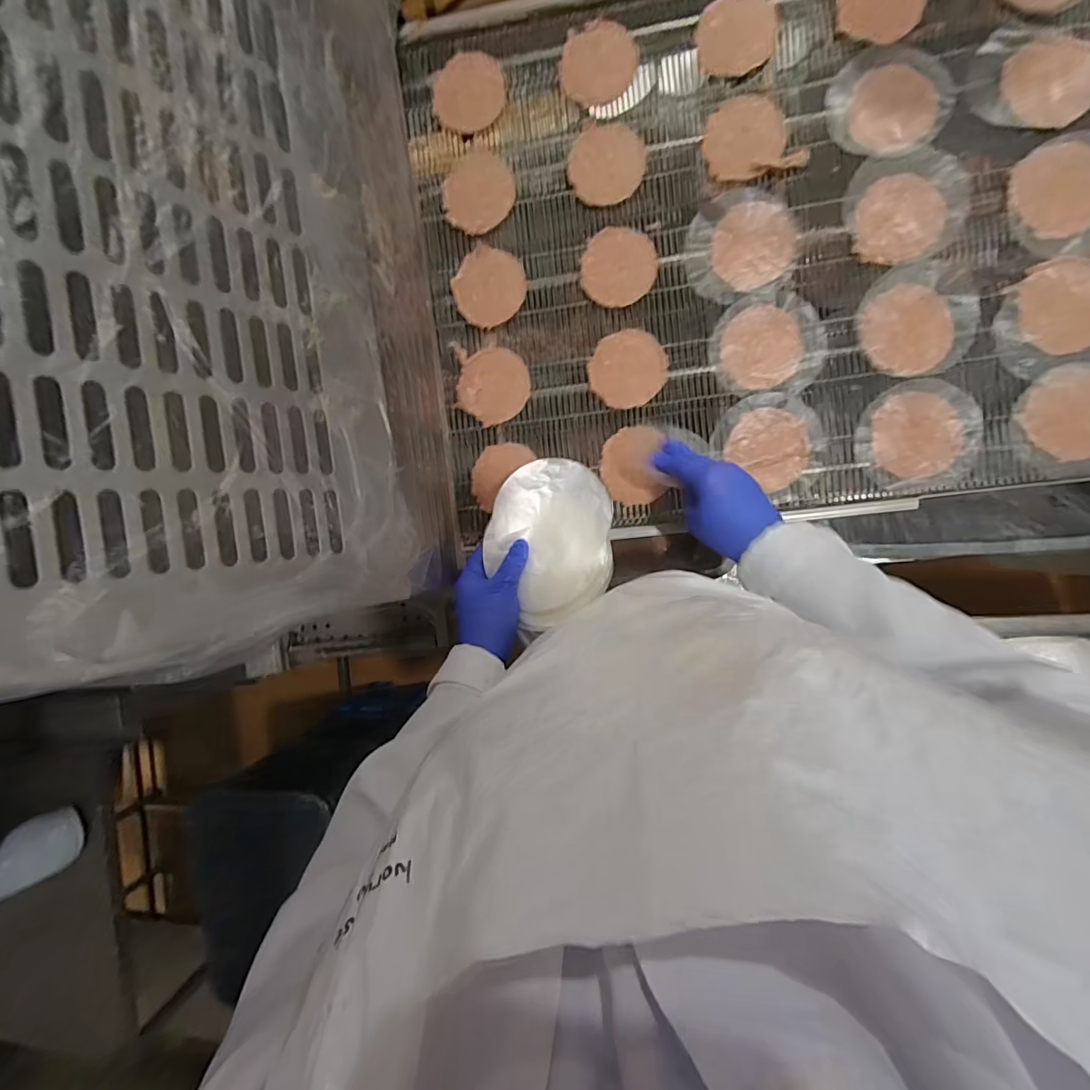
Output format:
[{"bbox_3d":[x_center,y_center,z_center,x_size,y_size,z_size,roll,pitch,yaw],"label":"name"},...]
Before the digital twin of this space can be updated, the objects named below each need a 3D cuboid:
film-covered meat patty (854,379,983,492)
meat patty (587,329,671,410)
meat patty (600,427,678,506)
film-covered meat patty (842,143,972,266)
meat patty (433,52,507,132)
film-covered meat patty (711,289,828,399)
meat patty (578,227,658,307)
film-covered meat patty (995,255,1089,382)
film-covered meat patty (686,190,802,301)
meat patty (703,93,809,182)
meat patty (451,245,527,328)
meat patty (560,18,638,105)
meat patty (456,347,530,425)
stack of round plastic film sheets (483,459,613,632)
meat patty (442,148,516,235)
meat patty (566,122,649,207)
[{"bbox_3d":[0.408,-0.119,0.527,0.118,0.005,0.114,-10,90,6],"label":"film-covered meat patty"},{"bbox_3d":[0.098,-0.206,0.565,0.086,0.008,0.087,44,95,4],"label":"meat patty"},{"bbox_3d":[0.105,-0.092,0.568,0.076,0.006,0.088,-12,90,6],"label":"meat patty"},{"bbox_3d":[0.390,-0.364,0.520,0.116,0.012,0.116,-11,90,6],"label":"film-covered meat patty"},{"bbox_3d":[-0.090,-0.543,0.579,0.084,0.004,0.091,0,91,6],"label":"meat patty"},{"bbox_3d":[0.250,-0.227,0.547,0.118,0.004,0.112,-3,91,6],"label":"film-covered meat patty"},{"bbox_3d":[0.086,-0.324,0.563,0.085,0.008,0.086,0,91,6],"label":"meat patty"},{"bbox_3d":[0.546,-0.241,0.505,0.132,0.006,0.113,-11,90,6],"label":"film-covered meat patty"},{"bbox_3d":[0.221,-0.337,0.538,0.117,0.020,0.108,-17,89,6],"label":"film-covered meat patty"},{"bbox_3d":[0.231,-0.458,0.542,0.102,0.005,0.088,-11,90,6],"label":"meat patty"},{"bbox_3d":[-0.068,-0.310,0.581,0.085,0.009,0.088,0,91,6],"label":"meat patty"},{"bbox_3d":[0.062,-0.555,0.559,0.084,0.004,0.090,0,91,6],"label":"meat patty"},{"bbox_3d":[-0.063,-0.194,0.586,0.086,0.006,0.091,0,91,6],"label":"meat patty"},{"bbox_3d":[0.007,-0.008,0.494,0.138,0.024,0.146,-37,87,6],"label":"stack of round plastic film sheets"},{"bbox_3d":[-0.081,-0.426,0.583,0.085,0.006,0.092,0,91,6],"label":"meat patty"},{"bbox_3d":[0.072,-0.443,0.562,0.086,0.004,0.091,0,91,6],"label":"meat patty"}]

